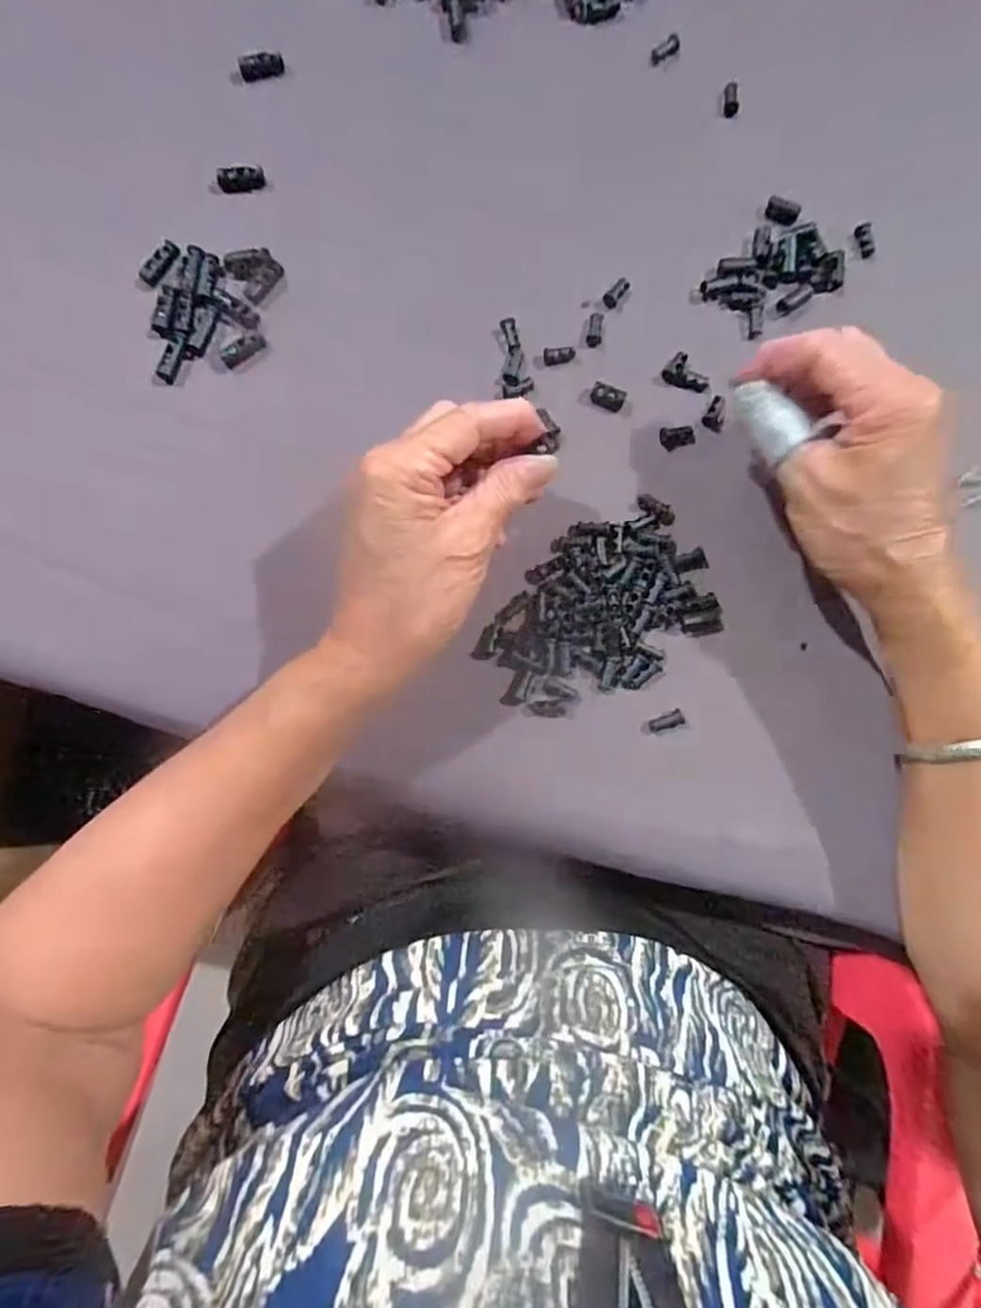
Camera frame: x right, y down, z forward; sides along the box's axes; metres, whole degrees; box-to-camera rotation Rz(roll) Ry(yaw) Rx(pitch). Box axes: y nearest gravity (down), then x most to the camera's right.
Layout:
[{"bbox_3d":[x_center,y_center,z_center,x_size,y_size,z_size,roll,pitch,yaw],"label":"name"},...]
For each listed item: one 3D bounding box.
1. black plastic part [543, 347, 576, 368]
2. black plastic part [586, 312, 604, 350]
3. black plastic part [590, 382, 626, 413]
[{"bbox_3d":[0.037,-0.158,0.339,0.017,0.006,0.008,-16,81,-5],"label":"black plastic part"},{"bbox_3d":[0.056,-0.173,0.343,0.008,0.004,0.019,8,80,-1],"label":"black plastic part"},{"bbox_3d":[0.061,-0.134,0.335,0.017,0.008,0.009,17,80,1],"label":"black plastic part"}]

